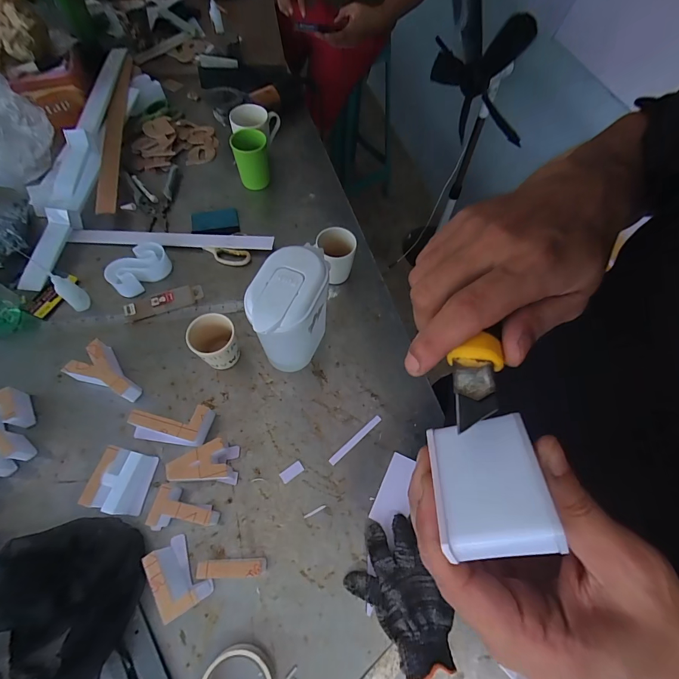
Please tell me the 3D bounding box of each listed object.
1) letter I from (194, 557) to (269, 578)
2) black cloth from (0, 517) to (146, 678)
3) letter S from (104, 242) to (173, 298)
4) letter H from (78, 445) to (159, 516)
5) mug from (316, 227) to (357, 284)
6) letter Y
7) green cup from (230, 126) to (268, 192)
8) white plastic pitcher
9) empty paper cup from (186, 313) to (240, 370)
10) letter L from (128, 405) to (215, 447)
[{"bbox_3d":[-0.143,0.304,0.476,0.081,0.047,0.018,1,63,-2],"label":"letter I"},{"bbox_3d":[-0.365,0.327,0.457,0.194,0.049,0.183,16,64,6],"label":"black cloth"},{"bbox_3d":[-0.383,-0.138,0.682,0.070,0.045,0.115,41,69,17],"label":"letter S"},{"bbox_3d":[-0.317,0.204,0.519,0.066,0.046,0.082,10,64,3],"label":"letter H"},{"bbox_3d":[-0.006,-0.157,0.682,0.067,0.091,0.068,1,63,-2],"label":"mug"},{"bbox_3d":[-0.379,0.062,0.586,0.116,0.049,0.068,35,67,14],"label":"letter Y"},{"bbox_3d":[-0.191,-0.387,0.775,0.070,0.104,0.066,1,63,-2],"label":"green cup"},{"bbox_3d":[-0.076,-0.038,0.572,0.095,0.188,0.159,21,65,8],"label":"white plastic pitcher"},{"bbox_3d":[-0.208,0.011,0.596,0.066,0.085,0.068,1,63,-2],"label":"empty paper cup"},{"bbox_3d":[-0.258,0.131,0.558,0.121,0.046,0.057,7,63,2],"label":"letter L"}]

